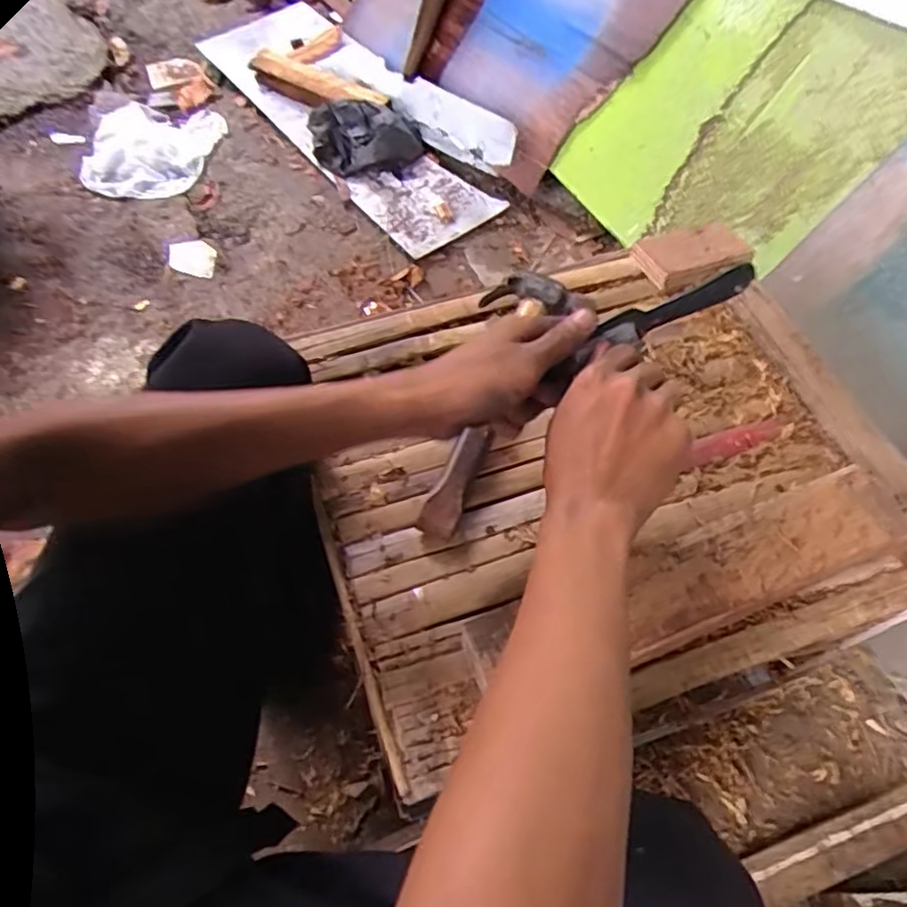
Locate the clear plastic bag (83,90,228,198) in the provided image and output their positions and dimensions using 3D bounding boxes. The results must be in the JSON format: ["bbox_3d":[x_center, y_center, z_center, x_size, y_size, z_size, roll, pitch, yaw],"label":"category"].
[{"bbox_3d":[-0.637,-0.631,1.341,0.320,0.061,0.308,21,62,11],"label":"clear plastic bag"}]

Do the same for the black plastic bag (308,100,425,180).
[{"bbox_3d":[-0.180,-0.634,1.326,0.235,0.092,0.183,17,62,9],"label":"black plastic bag"}]

